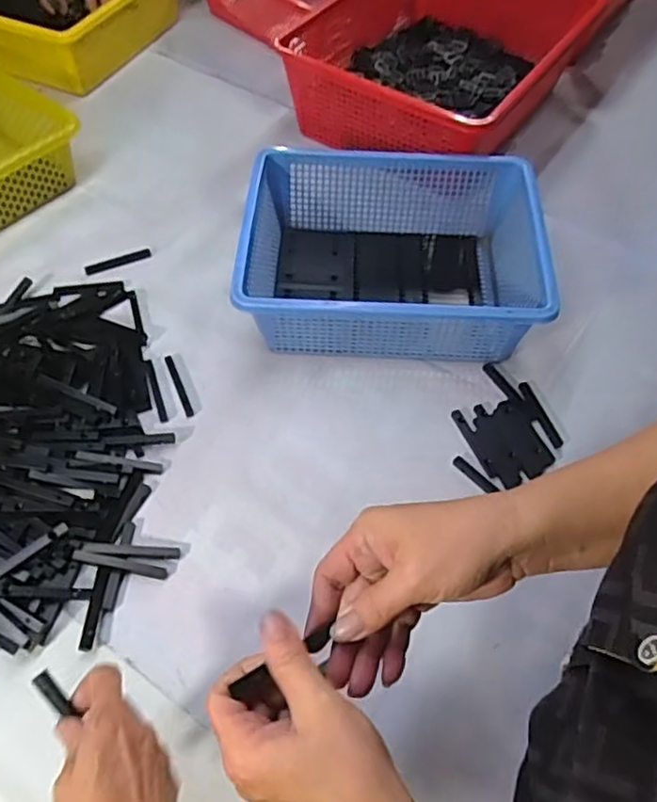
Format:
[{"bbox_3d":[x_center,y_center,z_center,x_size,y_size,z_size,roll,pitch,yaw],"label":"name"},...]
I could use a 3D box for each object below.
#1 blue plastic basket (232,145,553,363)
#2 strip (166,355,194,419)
[{"bbox_3d":[0.076,-0.150,0.686,0.309,0.099,0.231,1,55,0],"label":"blue plastic basket"},{"bbox_3d":[-0.148,-0.016,0.654,0.008,0.004,0.076,-20,58,-13],"label":"strip"}]

